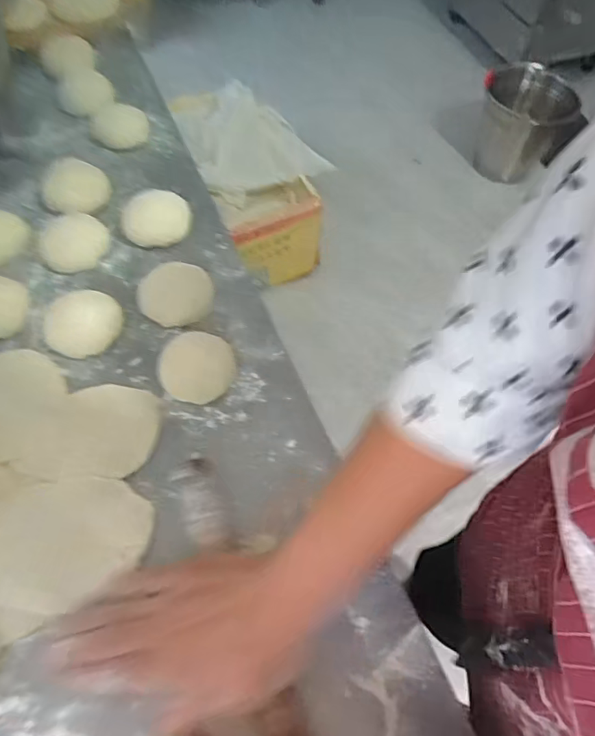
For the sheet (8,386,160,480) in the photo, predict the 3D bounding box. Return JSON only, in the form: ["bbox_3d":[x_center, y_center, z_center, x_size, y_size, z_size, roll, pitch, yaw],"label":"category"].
[{"bbox_3d":[-0.164,0.052,0.430,0.090,0.017,0.094,13,59,4],"label":"sheet"}]

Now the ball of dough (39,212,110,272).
[{"bbox_3d":[-0.229,-0.130,0.535,0.067,0.021,0.064,2,59,-3],"label":"ball of dough"}]

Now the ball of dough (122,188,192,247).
[{"bbox_3d":[-0.148,-0.157,0.549,0.068,0.028,0.056,-5,60,-7],"label":"ball of dough"}]

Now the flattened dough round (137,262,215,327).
[{"bbox_3d":[-0.120,-0.074,0.507,0.072,0.021,0.063,-10,60,-10],"label":"flattened dough round"}]

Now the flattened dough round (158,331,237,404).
[{"bbox_3d":[-0.088,0.000,0.462,0.065,0.022,0.060,2,59,-3],"label":"flattened dough round"}]

